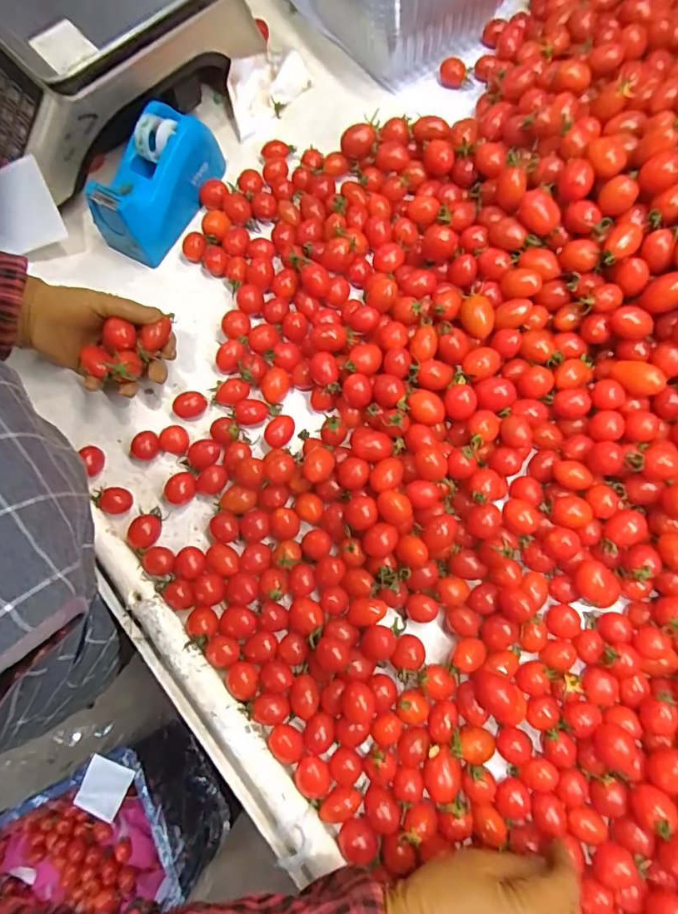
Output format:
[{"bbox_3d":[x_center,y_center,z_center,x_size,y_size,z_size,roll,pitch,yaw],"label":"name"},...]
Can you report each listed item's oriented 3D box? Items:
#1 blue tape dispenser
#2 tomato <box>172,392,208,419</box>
[{"bbox_3d":[-0.177,-0.269,0.484,0.068,0.072,0.142,32,79,10],"label":"blue tape dispenser"},{"bbox_3d":[-0.136,-0.047,0.456,0.029,0.017,0.021,-44,79,-9],"label":"tomato"}]

